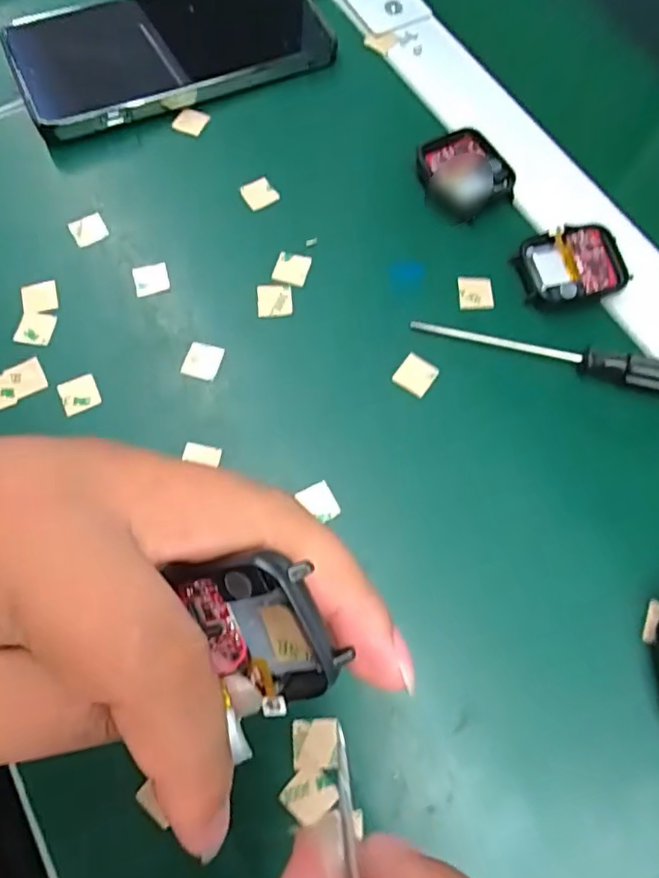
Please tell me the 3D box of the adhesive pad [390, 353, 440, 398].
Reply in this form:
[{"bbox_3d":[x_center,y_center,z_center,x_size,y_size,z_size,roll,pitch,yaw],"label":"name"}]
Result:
[{"bbox_3d":[0.037,-0.028,0.259,0.015,0.004,0.015,33,72,12],"label":"adhesive pad"}]

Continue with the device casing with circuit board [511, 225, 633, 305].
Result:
[{"bbox_3d":[0.110,-0.078,0.271,0.045,0.011,0.036,-12,69,-5],"label":"device casing with circuit board"}]

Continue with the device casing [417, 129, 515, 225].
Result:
[{"bbox_3d":[0.066,-0.129,0.290,0.035,0.014,0.043,-20,70,-8],"label":"device casing"}]

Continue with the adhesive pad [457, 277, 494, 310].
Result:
[{"bbox_3d":[0.067,-0.067,0.273,0.016,0.004,0.016,-3,69,-2],"label":"adhesive pad"}]

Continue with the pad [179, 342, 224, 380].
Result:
[{"bbox_3d":[-0.055,-0.035,0.259,0.015,0.004,0.016,13,69,5],"label":"pad"}]

